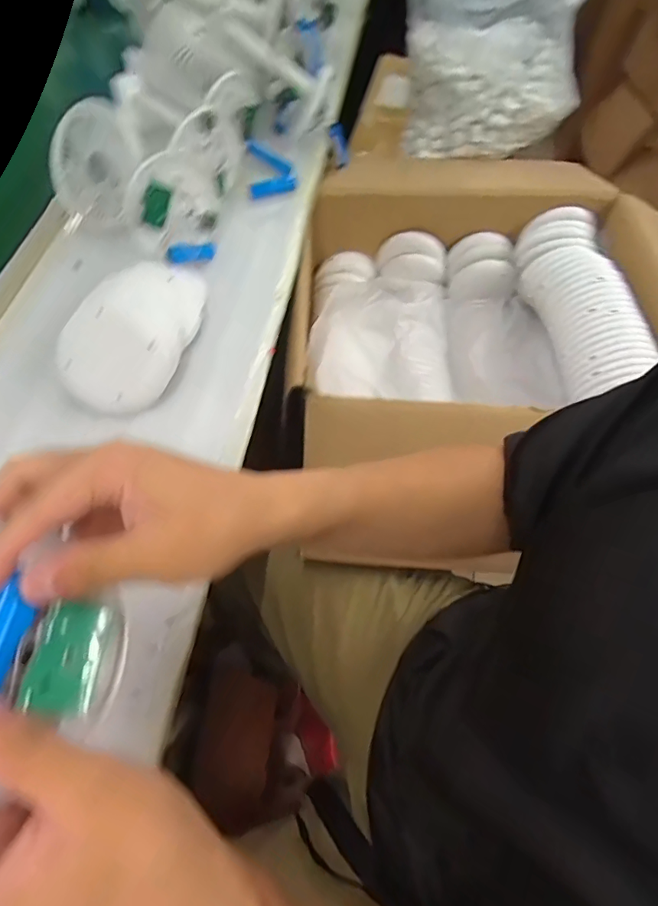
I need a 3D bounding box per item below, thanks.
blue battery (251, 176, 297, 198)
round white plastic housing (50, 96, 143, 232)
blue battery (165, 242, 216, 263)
[{"bbox_3d":[-0.076,-0.360,0.649,0.064,0.011,0.018,-21,65,-14],"label":"blue battery"},{"bbox_3d":[-0.284,-0.339,0.580,0.114,0.124,0.021,57,25,-12],"label":"round white plastic housing"},{"bbox_3d":[-0.158,-0.233,0.560,0.015,0.016,0.065,43,46,18],"label":"blue battery"}]

